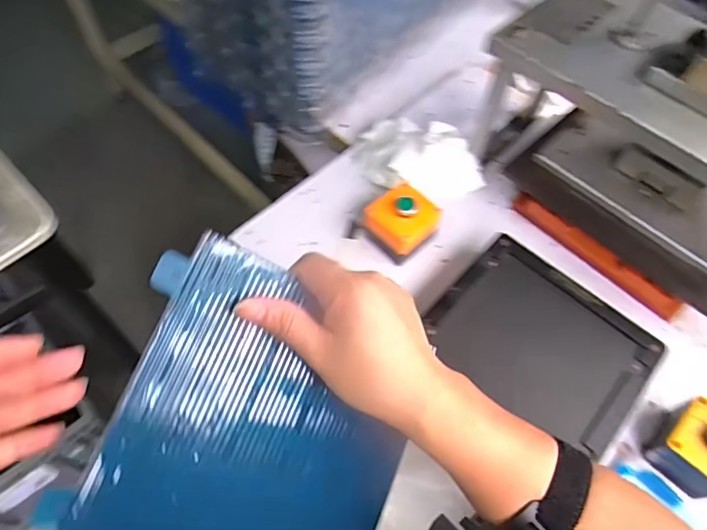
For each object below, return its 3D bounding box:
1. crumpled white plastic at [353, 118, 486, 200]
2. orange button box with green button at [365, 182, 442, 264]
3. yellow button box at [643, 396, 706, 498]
[{"bbox_3d":[0.096,-0.167,0.766,0.156,0.055,0.177,-31,67,-19],"label":"crumpled white plastic"},{"bbox_3d":[0.066,-0.059,0.683,0.081,0.067,0.083,36,65,15],"label":"orange button box with green button"},{"bbox_3d":[0.374,0.196,0.553,0.083,0.065,0.075,-39,70,-21],"label":"yellow button box"}]

